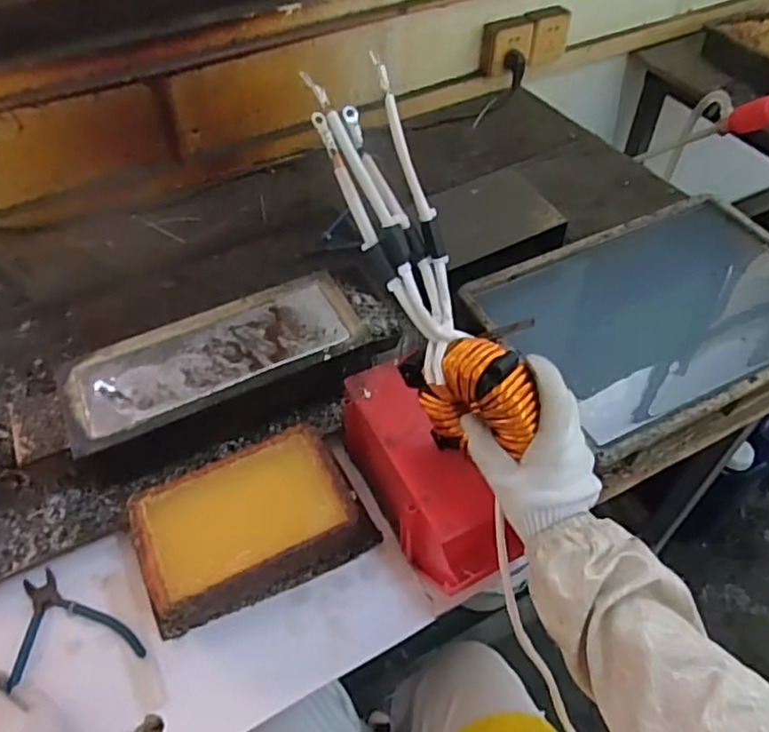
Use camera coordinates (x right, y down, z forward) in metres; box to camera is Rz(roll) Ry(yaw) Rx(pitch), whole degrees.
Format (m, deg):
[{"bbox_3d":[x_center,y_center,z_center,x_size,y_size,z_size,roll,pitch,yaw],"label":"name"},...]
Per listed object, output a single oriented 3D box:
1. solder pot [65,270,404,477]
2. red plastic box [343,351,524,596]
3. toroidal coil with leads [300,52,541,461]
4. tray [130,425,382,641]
[{"bbox_3d":[-0.176,0.005,0.756,0.372,0.085,0.147,-23,53,-16],"label":"solder pot"},{"bbox_3d":[0.033,0.115,0.631,0.080,0.099,0.233,-21,52,-15],"label":"red plastic box"},{"bbox_3d":[0.023,-0.074,0.524,0.064,0.126,0.315,-27,97,-19],"label":"toroidal coil with leads"},{"bbox_3d":[-0.135,0.159,0.640,0.228,0.066,0.143,-21,52,-14],"label":"tray"}]

